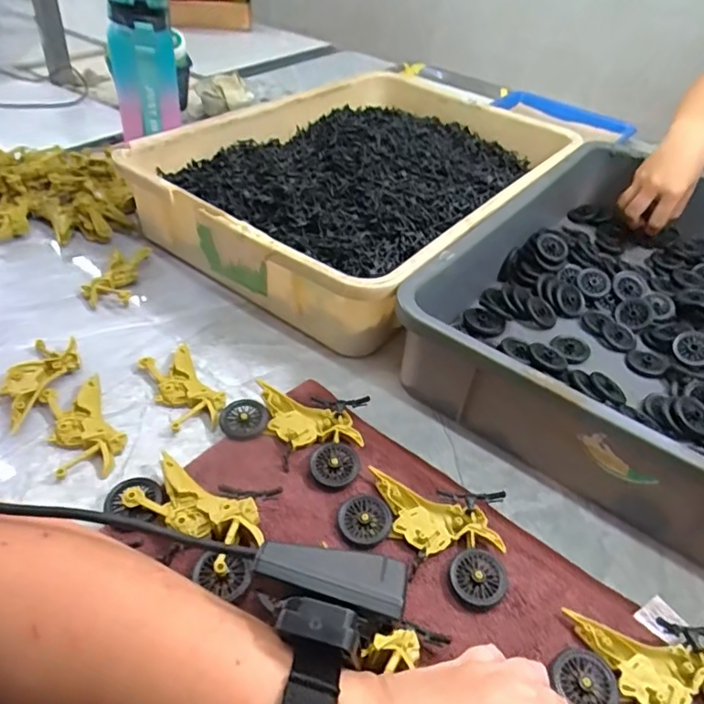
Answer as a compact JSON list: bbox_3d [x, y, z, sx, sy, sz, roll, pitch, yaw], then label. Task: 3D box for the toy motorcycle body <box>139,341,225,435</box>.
[{"bbox_3d":[-0.145,0.028,0.478,0.046,0.011,0.091,-22,50,-28],"label":"toy motorcycle body"}]

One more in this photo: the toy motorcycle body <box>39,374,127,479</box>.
[{"bbox_3d":[-0.210,0.057,0.437,0.049,0.011,0.093,-18,48,-25],"label":"toy motorcycle body"}]

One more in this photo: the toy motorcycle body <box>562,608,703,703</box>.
[{"bbox_3d":[0.182,0.193,0.338,0.099,0.011,0.044,13,43,7],"label":"toy motorcycle body"}]

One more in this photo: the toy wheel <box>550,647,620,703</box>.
[{"bbox_3d":[0.143,0.199,0.339,0.036,0.004,0.039,4,43,-3],"label":"toy wheel"}]

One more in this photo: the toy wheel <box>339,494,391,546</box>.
[{"bbox_3d":[0.009,0.116,0.396,0.035,0.005,0.035,4,43,-3],"label":"toy wheel"}]

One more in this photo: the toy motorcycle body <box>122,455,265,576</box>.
[{"bbox_3d":[-0.105,0.109,0.381,0.097,0.020,0.046,28,47,22],"label":"toy motorcycle body"}]

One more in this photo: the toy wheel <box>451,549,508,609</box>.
[{"bbox_3d":[0.084,0.149,0.372,0.036,0.008,0.039,4,43,-3],"label":"toy wheel"}]

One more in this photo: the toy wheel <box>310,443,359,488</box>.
[{"bbox_3d":[-0.013,0.085,0.426,0.035,0.005,0.035,4,43,-3],"label":"toy wheel"}]

